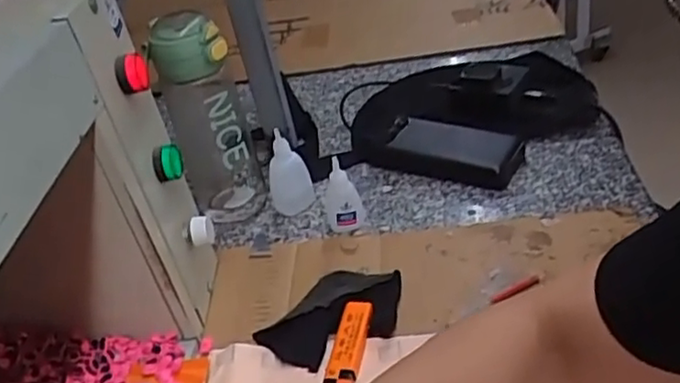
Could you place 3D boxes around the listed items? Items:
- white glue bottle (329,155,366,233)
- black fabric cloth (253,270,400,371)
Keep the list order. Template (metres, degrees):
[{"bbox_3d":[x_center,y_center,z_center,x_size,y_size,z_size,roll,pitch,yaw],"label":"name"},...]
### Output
[{"bbox_3d":[0.005,0.003,0.654,0.035,0.076,0.025,-7,35,1],"label":"white glue bottle"},{"bbox_3d":[0.000,0.103,0.553,0.120,0.021,0.073,-29,40,-28],"label":"black fabric cloth"}]

